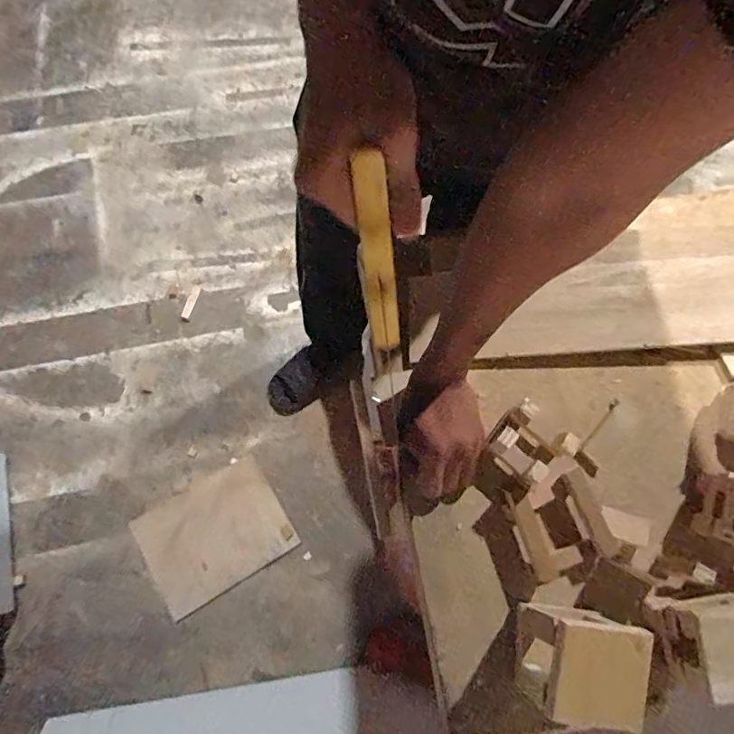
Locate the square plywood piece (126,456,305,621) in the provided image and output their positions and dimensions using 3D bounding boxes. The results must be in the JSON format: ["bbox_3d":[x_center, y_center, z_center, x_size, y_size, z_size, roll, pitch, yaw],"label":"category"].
[{"bbox_3d":[-0.371,0.401,1.230,0.323,0.012,0.263,-30,72,-13],"label":"square plywood piece"}]

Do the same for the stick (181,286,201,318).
[{"bbox_3d":[-0.478,-0.177,1.373,0.024,0.011,0.096,18,74,2],"label":"stick"}]

